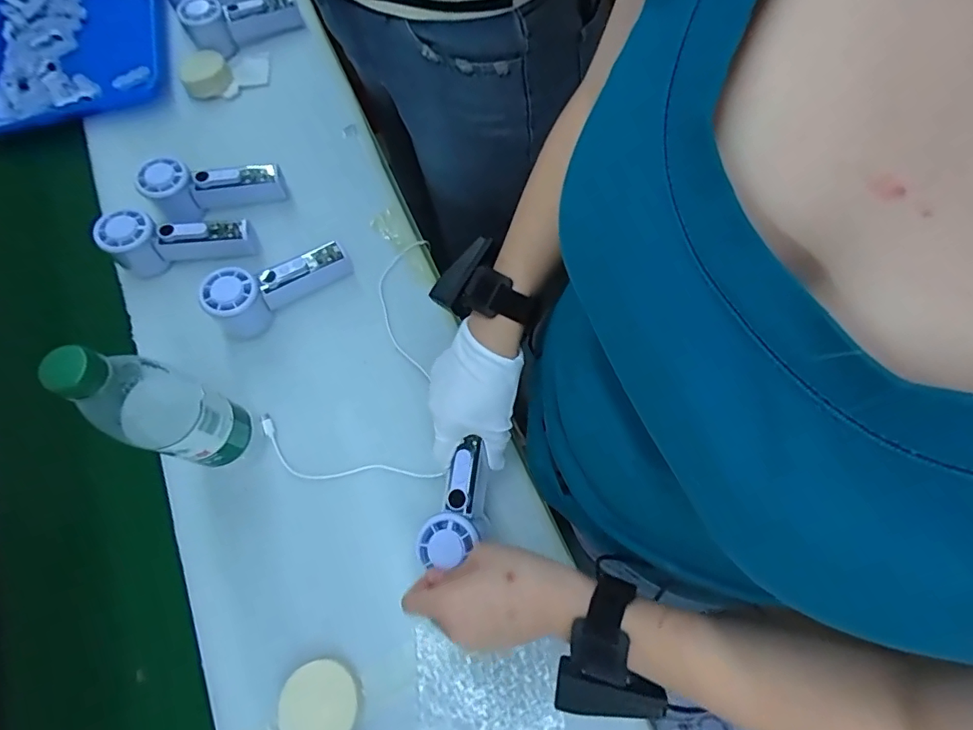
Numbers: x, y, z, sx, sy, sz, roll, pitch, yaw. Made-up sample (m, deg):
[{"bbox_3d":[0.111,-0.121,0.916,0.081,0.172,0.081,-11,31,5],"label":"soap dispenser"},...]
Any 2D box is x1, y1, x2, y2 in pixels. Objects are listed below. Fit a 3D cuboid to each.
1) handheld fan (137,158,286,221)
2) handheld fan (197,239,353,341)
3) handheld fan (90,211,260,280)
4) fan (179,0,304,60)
[{"bbox_3d":[-0.319,-0.214,0.598,0.151,0.059,0.049,-17,68,-6],"label":"handheld fan"},{"bbox_3d":[-0.226,-0.090,0.552,0.150,0.064,0.045,-38,72,-13],"label":"handheld fan"},{"bbox_3d":[-0.342,-0.139,0.570,0.151,0.061,0.051,-3,68,0],"label":"handheld fan"},{"bbox_3d":[-0.338,-0.482,0.706,0.149,0.055,0.067,-33,71,-12],"label":"fan"}]

